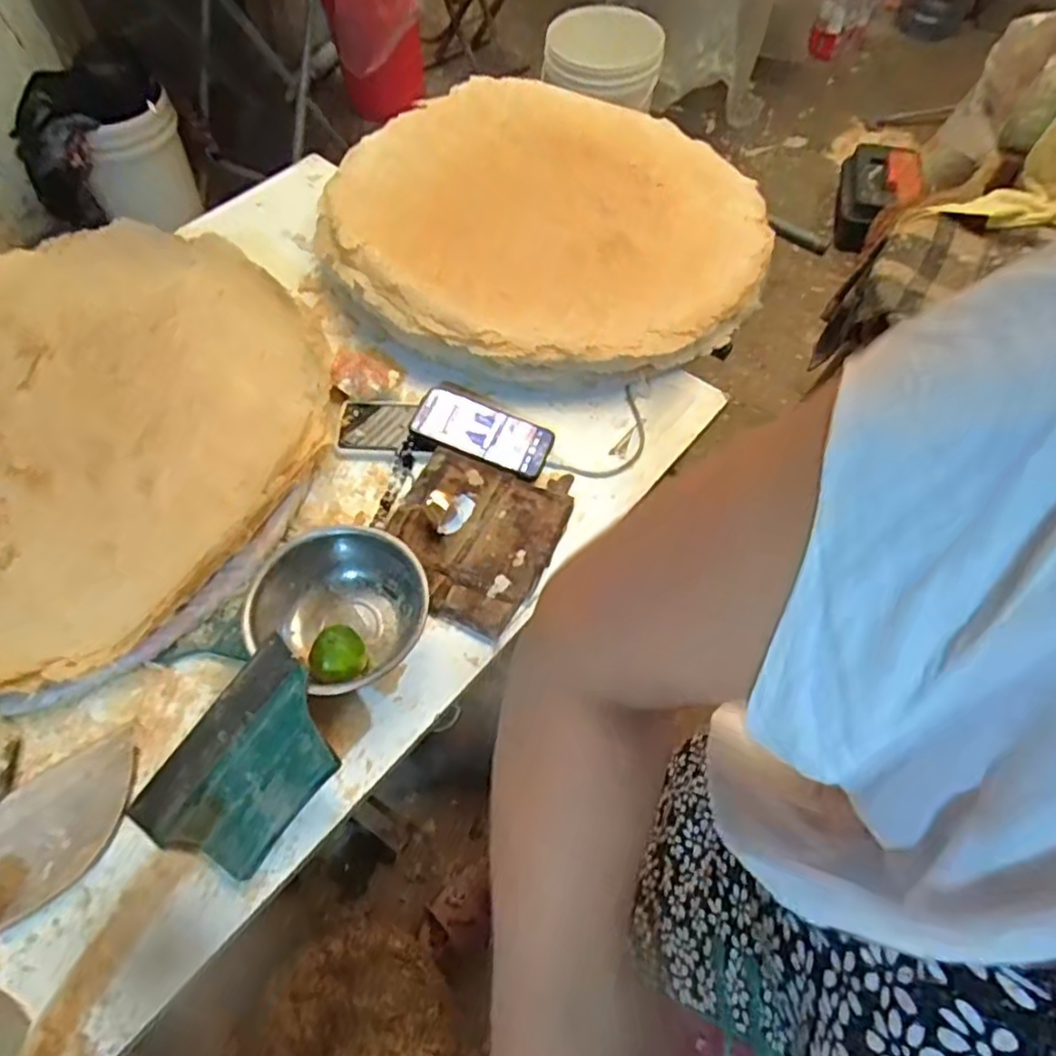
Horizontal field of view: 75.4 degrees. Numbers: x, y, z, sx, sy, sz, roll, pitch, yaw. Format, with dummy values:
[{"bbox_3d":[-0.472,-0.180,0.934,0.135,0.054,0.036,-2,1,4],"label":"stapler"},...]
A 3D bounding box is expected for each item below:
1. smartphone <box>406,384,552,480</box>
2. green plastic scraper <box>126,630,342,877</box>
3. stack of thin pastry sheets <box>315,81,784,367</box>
[{"bbox_3d":[-0.051,-0.113,0.797,0.158,0.011,0.079,24,58,2],"label":"smartphone"},{"bbox_3d":[-0.239,0.204,0.577,0.124,0.012,0.186,38,88,21],"label":"green plastic scraper"},{"bbox_3d":[0.037,-0.452,0.952,0.578,0.075,0.584,15,61,6],"label":"stack of thin pastry sheets"}]

